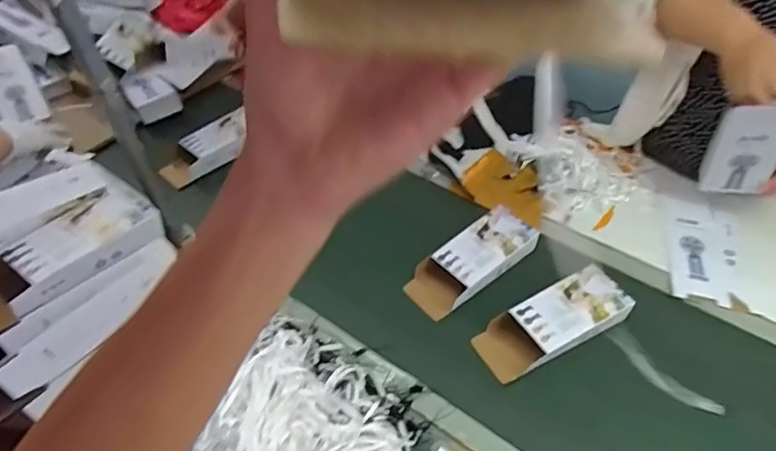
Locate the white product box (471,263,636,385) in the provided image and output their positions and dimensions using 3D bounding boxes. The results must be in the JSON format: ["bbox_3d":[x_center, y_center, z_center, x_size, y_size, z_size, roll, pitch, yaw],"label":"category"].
[{"bbox_3d":[0.270,0.159,0.841,0.252,0.055,0.101,-22,50,-17],"label":"white product box"}]

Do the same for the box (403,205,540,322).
[{"bbox_3d":[0.154,0.066,0.938,0.249,0.055,0.101,-32,54,-24],"label":"box"}]

